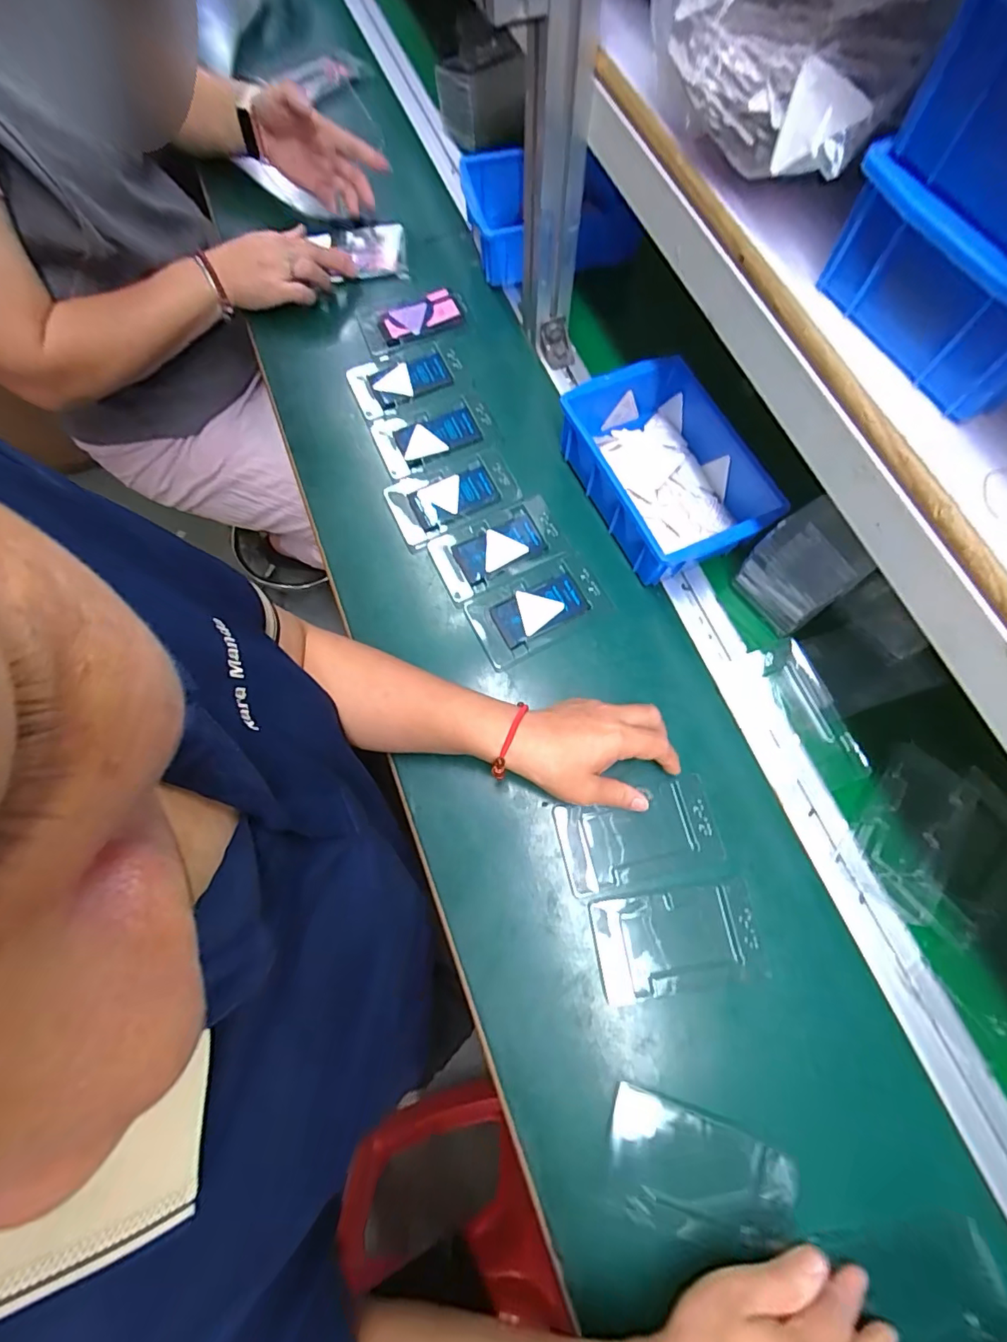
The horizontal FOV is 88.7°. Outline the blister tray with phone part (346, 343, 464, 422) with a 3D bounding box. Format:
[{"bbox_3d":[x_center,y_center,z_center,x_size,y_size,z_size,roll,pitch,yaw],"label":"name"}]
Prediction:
[{"bbox_3d":[-0.109,-0.331,0.579,0.122,0.013,0.076,-22,73,-7],"label":"blister tray with phone part"}]

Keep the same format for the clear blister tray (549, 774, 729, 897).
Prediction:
[{"bbox_3d":[0.112,0.136,0.429,0.126,0.016,0.070,-13,73,-4],"label":"clear blister tray"}]

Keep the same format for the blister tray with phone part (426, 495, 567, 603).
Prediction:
[{"bbox_3d":[-0.006,-0.123,0.507,0.122,0.010,0.073,-24,74,-7],"label":"blister tray with phone part"}]

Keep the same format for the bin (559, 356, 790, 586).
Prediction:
[{"bbox_3d":[0.157,-0.194,0.500,0.147,0.066,0.203,-21,73,-7],"label":"bin"}]

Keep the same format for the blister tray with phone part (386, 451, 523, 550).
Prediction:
[{"bbox_3d":[-0.051,-0.180,0.532,0.128,0.013,0.070,-21,73,-7],"label":"blister tray with phone part"}]

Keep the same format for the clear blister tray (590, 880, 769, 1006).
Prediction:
[{"bbox_3d":[0.138,0.214,0.408,0.127,0.015,0.072,-8,72,-2],"label":"clear blister tray"}]

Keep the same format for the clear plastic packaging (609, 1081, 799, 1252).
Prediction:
[{"bbox_3d":[0.138,0.356,0.362,0.127,0.017,0.072,16,73,5],"label":"clear plastic packaging"}]

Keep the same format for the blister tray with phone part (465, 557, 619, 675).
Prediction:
[{"bbox_3d":[0.034,-0.060,0.488,0.126,0.014,0.073,-26,74,-8],"label":"blister tray with phone part"}]

